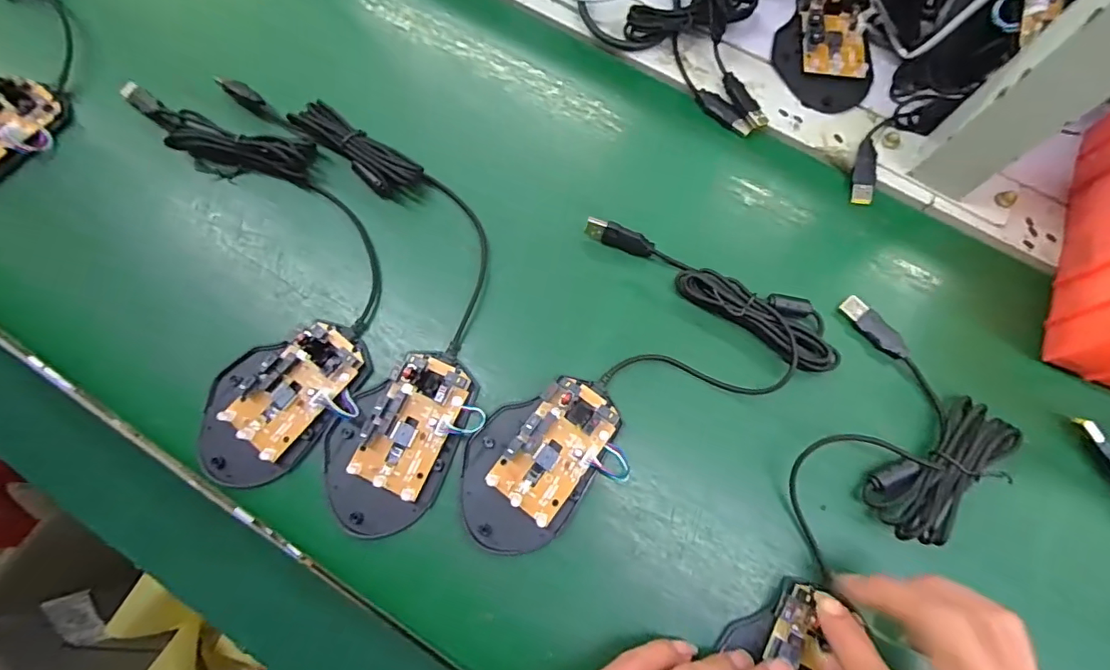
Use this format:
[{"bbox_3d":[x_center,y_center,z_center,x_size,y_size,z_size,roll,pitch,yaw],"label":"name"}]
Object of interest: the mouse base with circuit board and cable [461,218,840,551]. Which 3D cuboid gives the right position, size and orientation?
[{"bbox_3d":[0.034,0.010,0.312,0.239,0.017,0.145,-29,77,-6],"label":"mouse base with circuit board and cable"}]

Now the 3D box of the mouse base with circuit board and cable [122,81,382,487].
[{"bbox_3d":[-0.190,-0.056,0.328,0.127,0.024,0.277,-20,78,-5],"label":"mouse base with circuit board and cable"}]

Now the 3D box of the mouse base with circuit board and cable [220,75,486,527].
[{"bbox_3d":[-0.110,-0.041,0.324,0.130,0.021,0.304,-16,76,-4],"label":"mouse base with circuit board and cable"}]

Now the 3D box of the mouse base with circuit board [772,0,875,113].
[{"bbox_3d":[0.203,-0.216,0.381,0.069,0.022,0.093,1,77,0],"label":"mouse base with circuit board"}]

